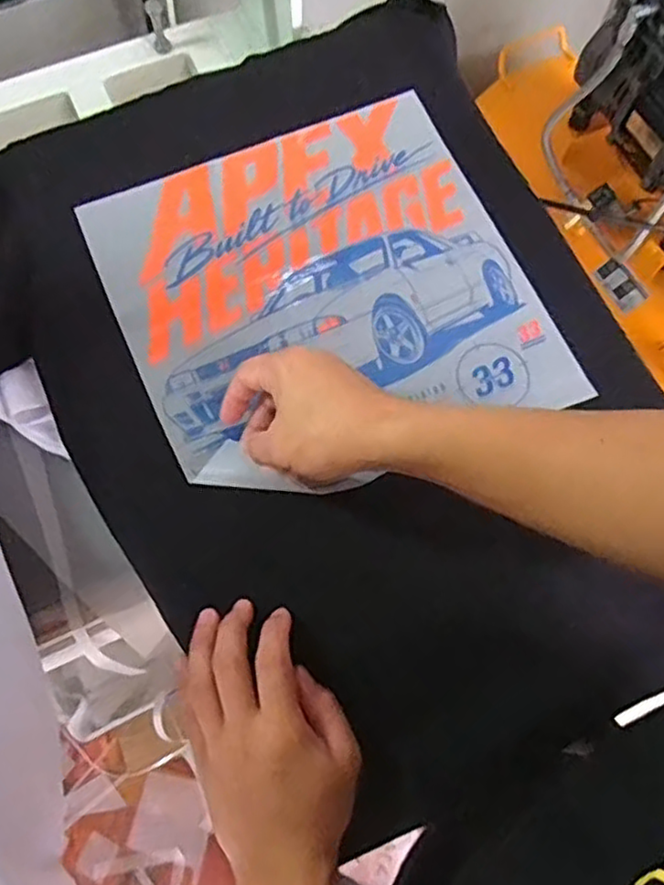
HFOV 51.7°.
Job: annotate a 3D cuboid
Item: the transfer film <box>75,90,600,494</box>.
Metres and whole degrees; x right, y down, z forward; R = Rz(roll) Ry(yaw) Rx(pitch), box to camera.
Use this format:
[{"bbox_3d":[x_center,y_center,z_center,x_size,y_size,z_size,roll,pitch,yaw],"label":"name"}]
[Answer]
[{"bbox_3d":[-0.006,-0.120,0.533,0.303,0.010,0.299,-23,73,-8],"label":"transfer film"}]

